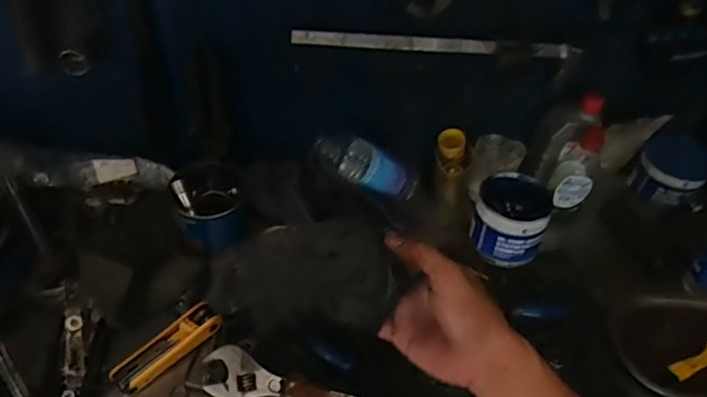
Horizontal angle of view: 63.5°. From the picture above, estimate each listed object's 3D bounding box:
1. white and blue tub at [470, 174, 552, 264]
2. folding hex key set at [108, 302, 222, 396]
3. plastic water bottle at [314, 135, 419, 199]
[{"bbox_3d":[0.221,0.029,0.816,0.096,0.087,0.099,2,49,-3],"label":"white and blue tub"},{"bbox_3d":[-0.216,0.173,0.666,0.128,0.018,0.047,-37,57,-21],"label":"folding hex key set"},{"bbox_3d":[0.029,-0.047,0.816,0.172,0.044,0.059,25,38,-22],"label":"plastic water bottle"}]

